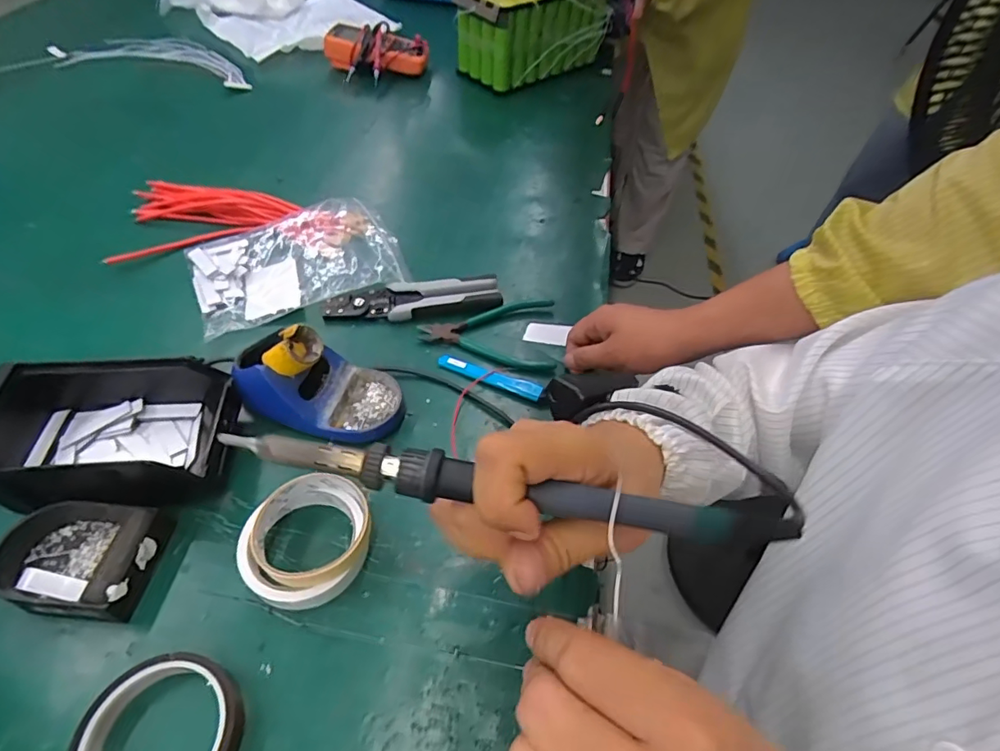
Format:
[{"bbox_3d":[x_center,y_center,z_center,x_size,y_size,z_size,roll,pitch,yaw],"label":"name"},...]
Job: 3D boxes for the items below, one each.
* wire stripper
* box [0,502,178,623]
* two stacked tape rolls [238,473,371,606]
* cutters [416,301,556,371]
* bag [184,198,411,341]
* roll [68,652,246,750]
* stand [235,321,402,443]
[{"bbox_3d":[-0.097,-0.086,0.590,0.191,0.021,0.053,-3,51,-7],"label":"wire stripper"},{"bbox_3d":[-0.317,0.130,0.386,0.115,0.034,0.081,5,51,0],"label":"box"},{"bbox_3d":[-0.146,0.127,0.402,0.091,0.037,0.097,2,51,-3],"label":"two stacked tape rolls"},{"bbox_3d":[-0.014,-0.050,0.569,0.143,0.013,0.108,3,51,-2],"label":"cutters"},{"bbox_3d":[-0.240,-0.140,0.613,0.225,0.033,0.163,-20,55,-19],"label":"bag"},{"bbox_3d":[-0.212,0.226,0.325,0.089,0.026,0.090,2,51,-3],"label":"roll"},{"bbox_3d":[-0.165,0.002,0.469,0.151,0.082,0.079,7,51,1],"label":"stand"}]

